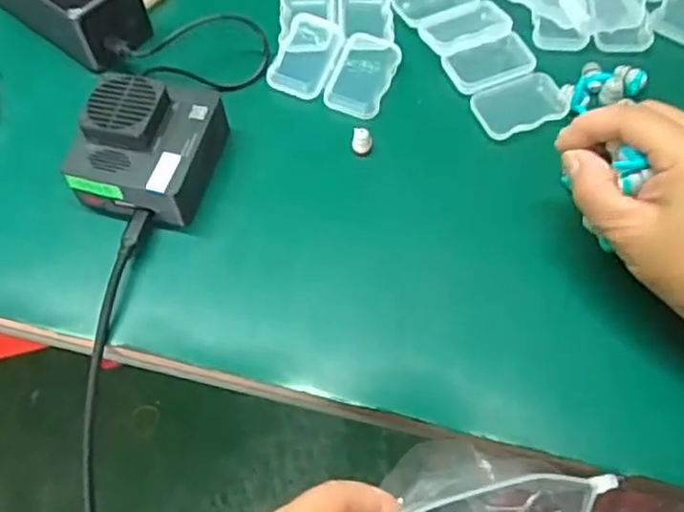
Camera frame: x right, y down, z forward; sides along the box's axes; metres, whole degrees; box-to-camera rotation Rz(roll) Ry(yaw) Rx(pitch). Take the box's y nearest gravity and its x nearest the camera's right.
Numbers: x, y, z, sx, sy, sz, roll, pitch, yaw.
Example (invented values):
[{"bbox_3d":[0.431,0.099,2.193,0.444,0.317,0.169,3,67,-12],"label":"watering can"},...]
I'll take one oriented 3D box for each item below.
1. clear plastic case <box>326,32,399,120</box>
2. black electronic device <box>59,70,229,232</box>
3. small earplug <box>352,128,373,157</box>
[{"bbox_3d":[0.013,-0.117,0.447,0.036,0.013,0.055,19,64,13],"label":"clear plastic case"},{"bbox_3d":[-0.113,-0.065,0.405,0.070,0.044,0.079,11,62,8],"label":"black electronic device"},{"bbox_3d":[0.012,-0.069,0.425,0.012,0.016,0.010,8,62,5],"label":"small earplug"}]

